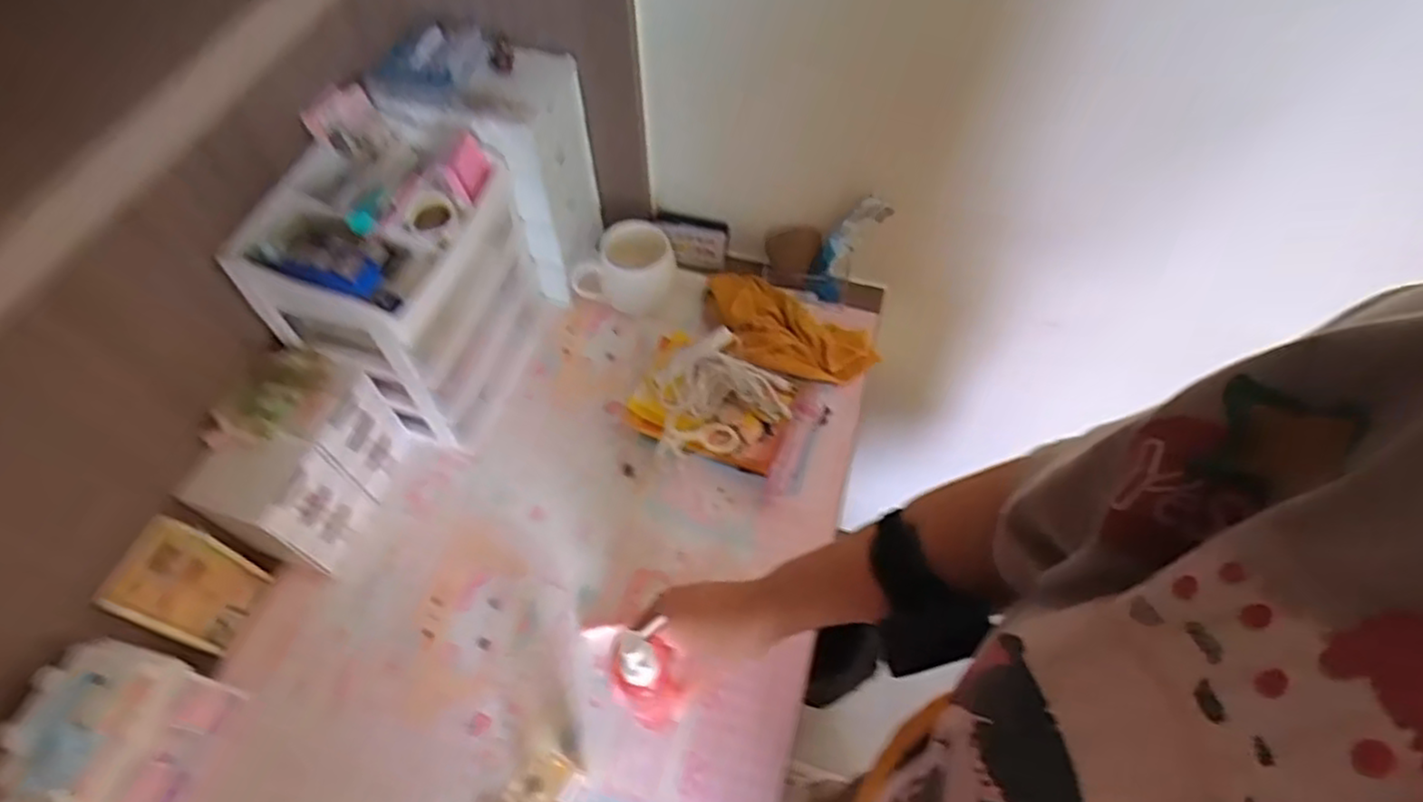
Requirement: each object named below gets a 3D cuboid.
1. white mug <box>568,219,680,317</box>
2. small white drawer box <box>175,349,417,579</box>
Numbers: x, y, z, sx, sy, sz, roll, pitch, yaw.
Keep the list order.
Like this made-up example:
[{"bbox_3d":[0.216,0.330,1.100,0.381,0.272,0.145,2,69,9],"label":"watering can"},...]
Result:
[{"bbox_3d":[-0.100,-0.154,0.863,0.116,0.081,0.080,6,58,4],"label":"white mug"},{"bbox_3d":[-0.386,0.054,0.688,0.099,0.135,0.162,15,59,9],"label":"small white drawer box"}]

